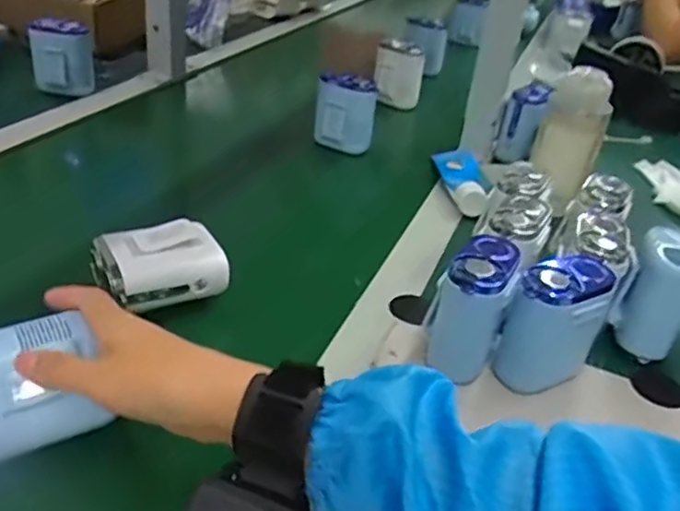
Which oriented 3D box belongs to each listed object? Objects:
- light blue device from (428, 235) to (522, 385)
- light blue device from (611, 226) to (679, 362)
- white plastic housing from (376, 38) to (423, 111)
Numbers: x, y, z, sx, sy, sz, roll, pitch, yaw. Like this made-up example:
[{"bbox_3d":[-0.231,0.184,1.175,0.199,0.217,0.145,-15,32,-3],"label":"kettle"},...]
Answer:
[{"bbox_3d":[0.086,0.034,0.425,0.043,0.074,0.067,17,35,14],"label":"light blue device"},{"bbox_3d":[0.226,0.033,0.463,0.049,0.086,0.049,27,38,26],"label":"light blue device"},{"bbox_3d":[0.081,-0.253,0.897,0.064,0.081,0.048,9,33,2],"label":"white plastic housing"}]

